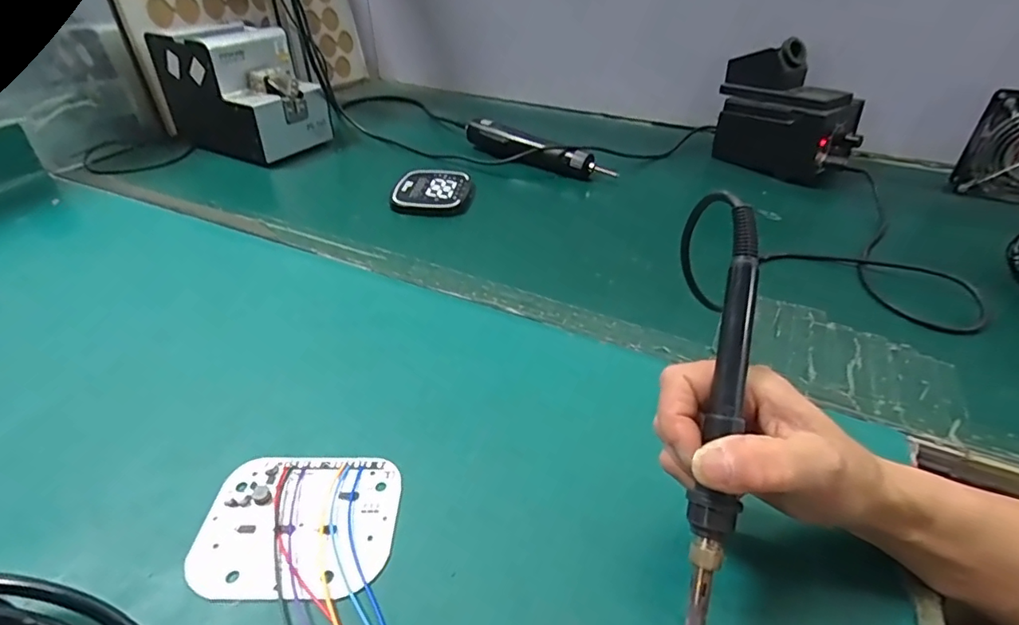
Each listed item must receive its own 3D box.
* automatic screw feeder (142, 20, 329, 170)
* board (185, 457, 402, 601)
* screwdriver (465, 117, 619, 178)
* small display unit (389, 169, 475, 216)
[{"bbox_3d":[-0.371,-0.308,0.731,0.196,0.143,0.127,18,41,22],"label":"automatic screw feeder"},{"bbox_3d":[-0.115,0.113,0.287,0.102,0.004,0.083,0,37,-1],"label":"board"},{"bbox_3d":[0.036,-0.227,0.720,0.232,0.039,0.031,24,42,27],"label":"screwdriver"},{"bbox_3d":[-0.091,-0.147,0.633,0.091,0.015,0.107,2,37,1],"label":"small display unit"}]

